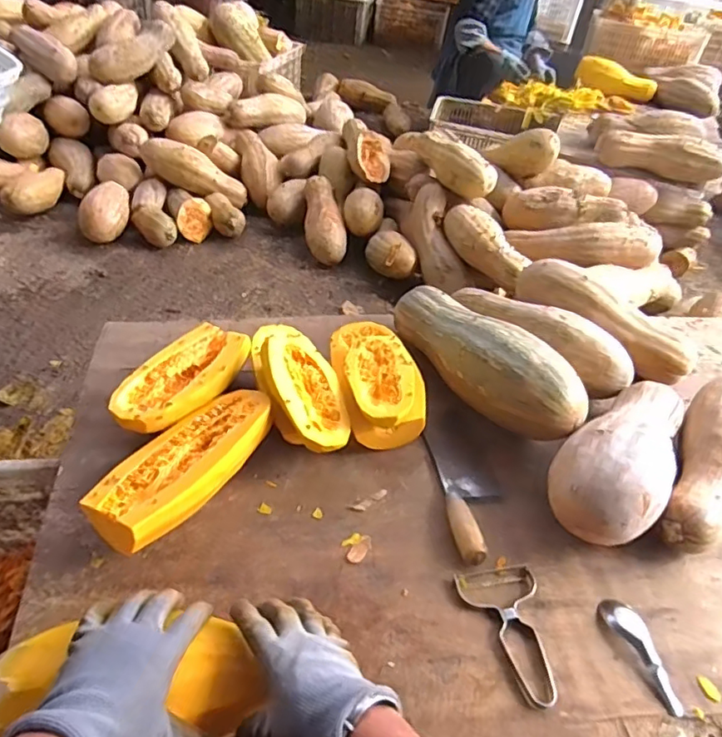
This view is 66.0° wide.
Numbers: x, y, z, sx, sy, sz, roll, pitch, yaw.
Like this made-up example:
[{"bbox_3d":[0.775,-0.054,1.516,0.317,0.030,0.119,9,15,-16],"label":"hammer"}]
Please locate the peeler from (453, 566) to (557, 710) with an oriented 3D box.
[{"bbox_3d":[0.159,0.275,0.583,0.091,0.013,0.142,-2,43,-9],"label":"peeler"}]

